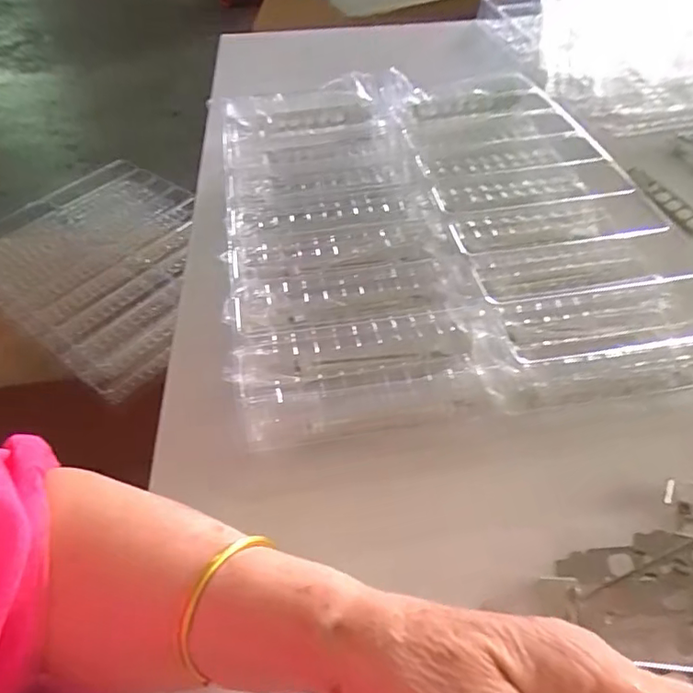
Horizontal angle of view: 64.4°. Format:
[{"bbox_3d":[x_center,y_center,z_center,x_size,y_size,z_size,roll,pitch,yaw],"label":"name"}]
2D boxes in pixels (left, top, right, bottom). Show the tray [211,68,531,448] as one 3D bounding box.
[{"bbox_3d":[-0.008,-0.102,0.463,0.183,0.042,0.379,-10,55,-3],"label":"tray"}]

